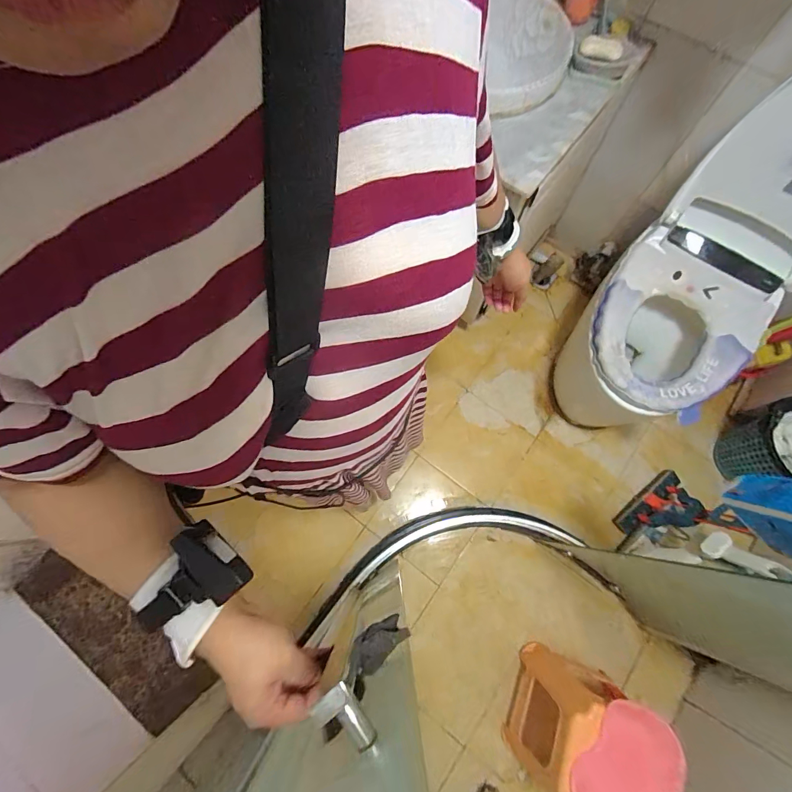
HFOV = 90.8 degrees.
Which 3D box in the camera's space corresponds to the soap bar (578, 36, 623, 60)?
[{"bbox_3d":[0.462,-0.786,0.879,0.090,0.024,0.034,25,75,9],"label":"soap bar"}]

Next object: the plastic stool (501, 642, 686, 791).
[{"bbox_3d":[0.468,0.852,0.976,0.287,0.289,0.264,22,75,8],"label":"plastic stool"}]

